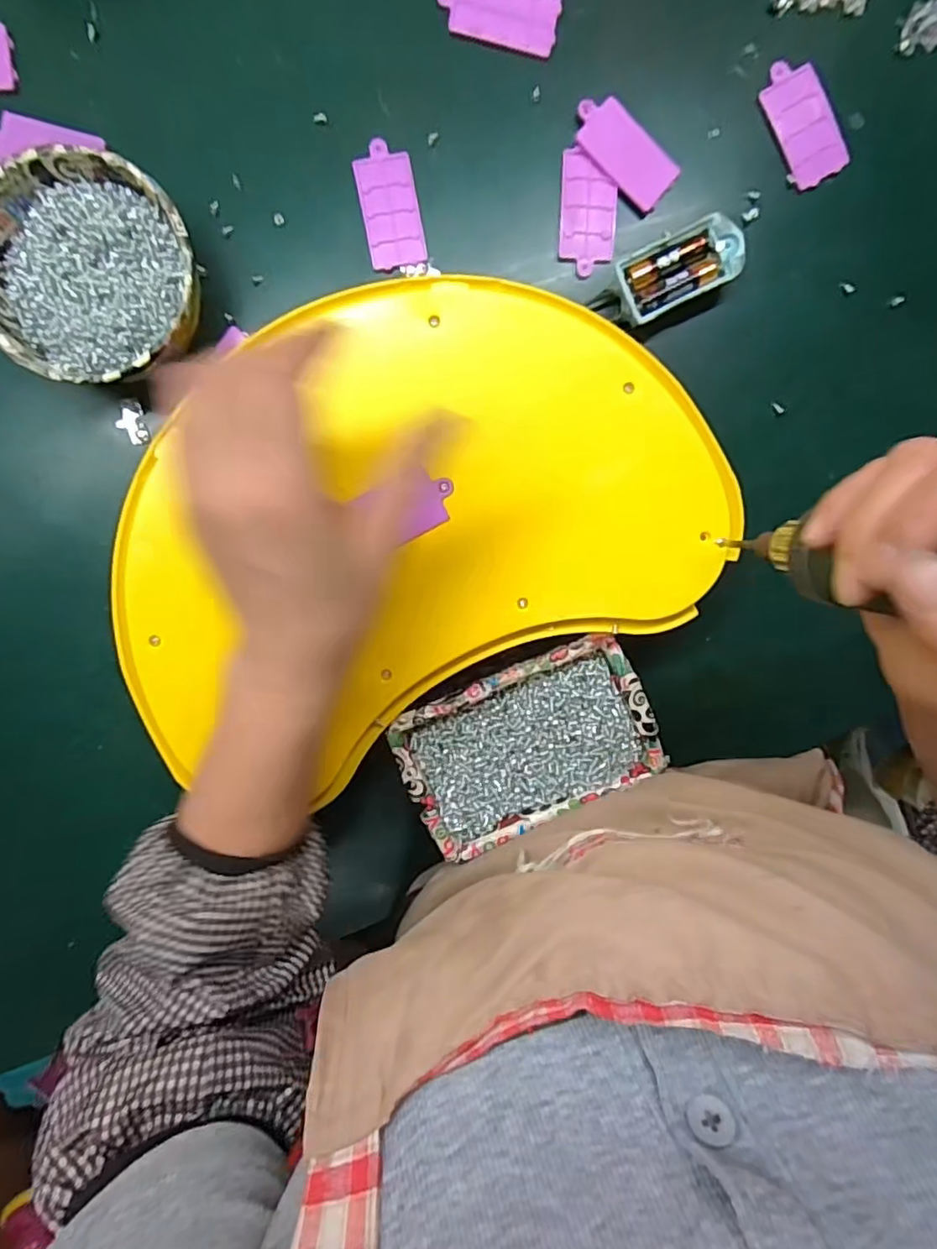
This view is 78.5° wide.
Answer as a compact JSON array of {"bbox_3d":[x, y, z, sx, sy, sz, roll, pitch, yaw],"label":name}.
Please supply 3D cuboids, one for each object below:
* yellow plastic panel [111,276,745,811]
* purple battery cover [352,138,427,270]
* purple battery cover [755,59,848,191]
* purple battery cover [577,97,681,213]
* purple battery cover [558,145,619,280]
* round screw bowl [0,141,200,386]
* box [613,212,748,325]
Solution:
[{"bbox_3d":[-0.038,-0.051,0.317,0.341,0.012,0.215,-27,99,2],"label":"yellow plastic panel"},{"bbox_3d":[-0.046,-0.248,0.339,0.033,0.004,0.067,-10,99,-1],"label":"purple battery cover"},{"bbox_3d":[0.199,-0.299,0.341,0.036,0.005,0.068,-25,99,2],"label":"purple battery cover"},{"bbox_3d":[0.092,-0.280,0.338,0.067,0.005,0.034,41,95,-7],"label":"purple battery cover"},{"bbox_3d":[0.072,-0.247,0.345,0.034,0.004,0.066,2,99,-3],"label":"purple battery cover"},{"bbox_3d":[-0.204,-0.191,0.321,0.112,0.044,0.111,0,99,-2],"label":"round screw bowl"},{"bbox_3d":[0.123,-0.211,0.344,0.075,0.019,0.038,-25,99,2],"label":"box"}]

